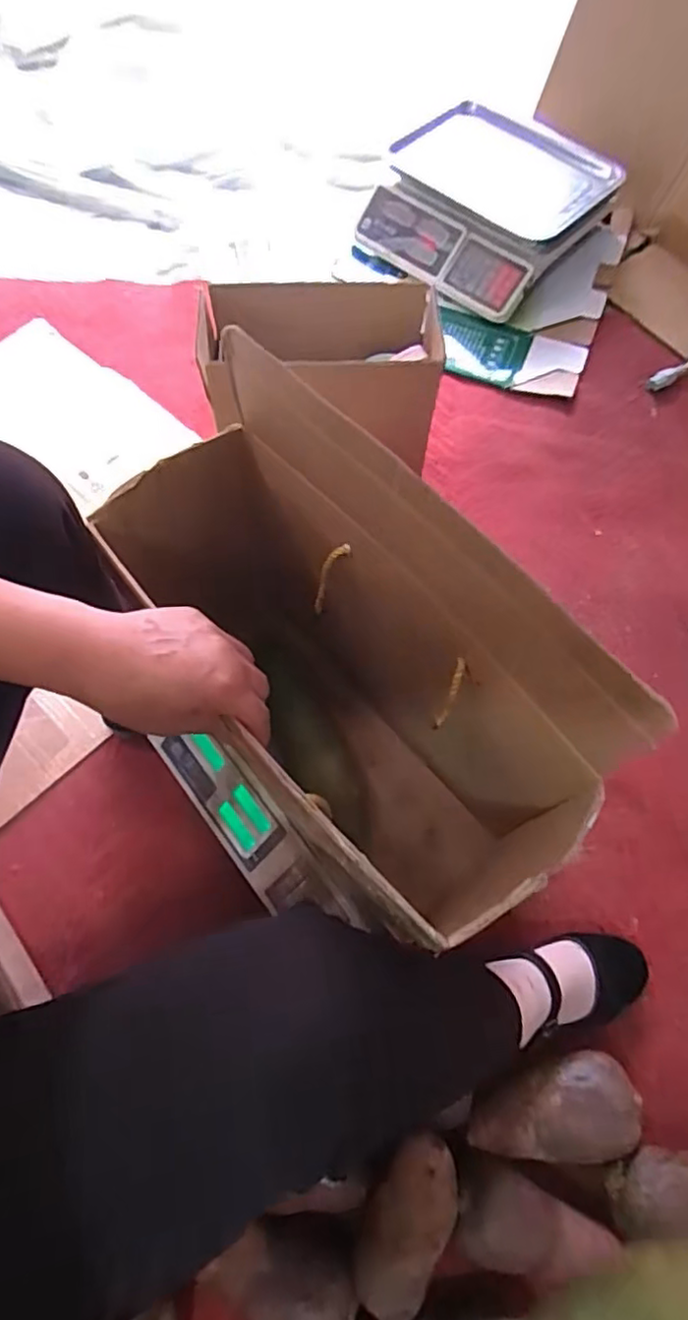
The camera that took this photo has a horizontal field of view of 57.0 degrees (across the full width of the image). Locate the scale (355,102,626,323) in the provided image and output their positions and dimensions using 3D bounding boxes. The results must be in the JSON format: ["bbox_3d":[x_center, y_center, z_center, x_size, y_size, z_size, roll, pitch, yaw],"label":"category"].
[{"bbox_3d":[0.239,-0.782,1.087,0.359,0.109,0.349,40,72,15],"label":"scale"}]

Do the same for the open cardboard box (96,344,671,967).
[{"bbox_3d":[-0.012,0.027,0.493,0.150,0.386,0.368,-38,72,-15],"label":"open cardboard box"}]

